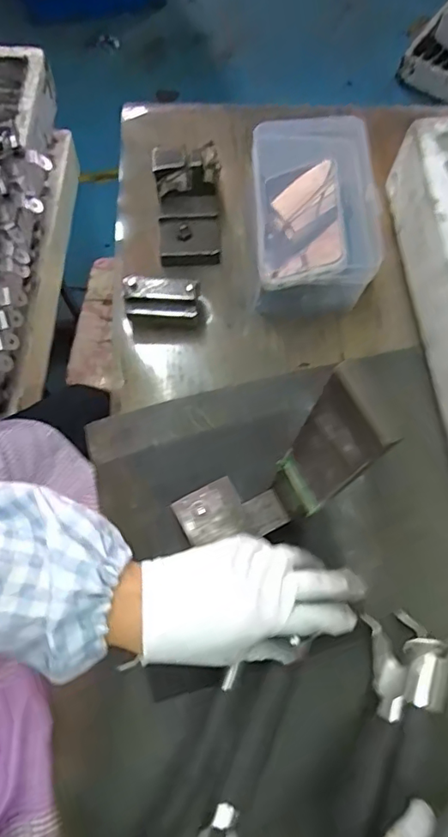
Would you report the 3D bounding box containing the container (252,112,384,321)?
[{"bbox_3d":[0.087,-0.209,0.552,0.107,0.085,0.191,-1,70,-3],"label":"container"}]

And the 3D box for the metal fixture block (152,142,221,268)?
[{"bbox_3d":[-0.036,-0.220,0.554,0.064,0.065,0.102,-5,70,-4],"label":"metal fixture block"}]

